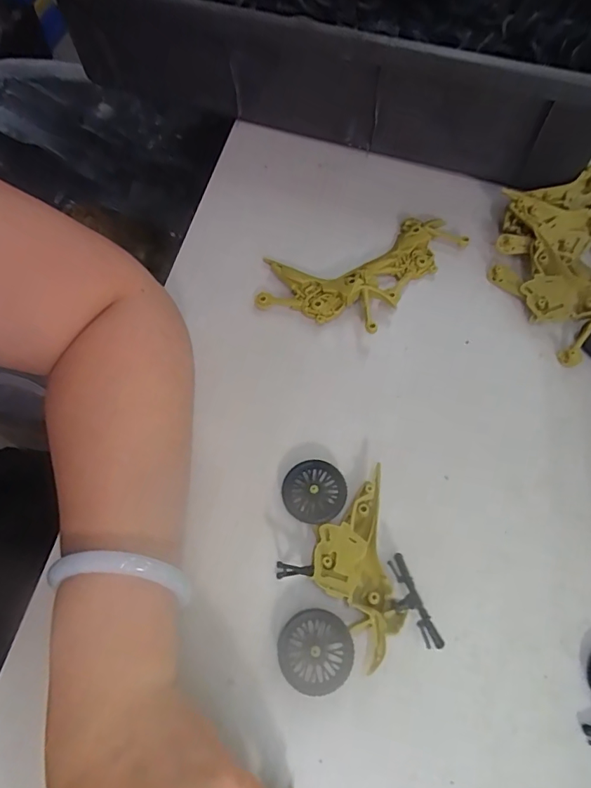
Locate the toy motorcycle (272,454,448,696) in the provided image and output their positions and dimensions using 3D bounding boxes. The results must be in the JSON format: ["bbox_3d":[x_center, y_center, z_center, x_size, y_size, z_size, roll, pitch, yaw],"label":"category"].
[{"bbox_3d":[0.025,0.093,0.261,0.075,0.016,0.113,-9,63,-4],"label":"toy motorcycle"}]

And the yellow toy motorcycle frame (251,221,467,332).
[{"bbox_3d":[0.049,-0.098,0.356,0.152,0.020,0.090,-41,70,-19],"label":"yellow toy motorcycle frame"}]

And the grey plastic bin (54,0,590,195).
[{"bbox_3d":[0.062,-0.374,0.450,0.481,0.119,0.335,17,64,9],"label":"grey plastic bin"}]

